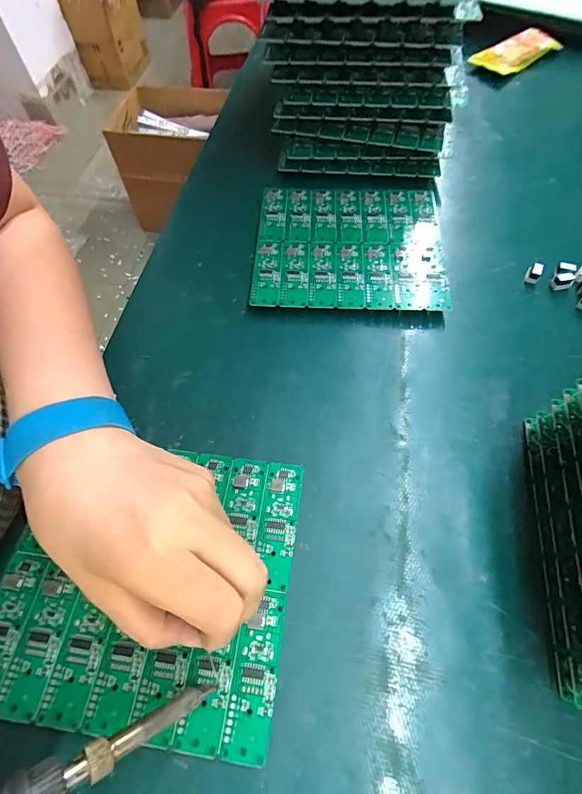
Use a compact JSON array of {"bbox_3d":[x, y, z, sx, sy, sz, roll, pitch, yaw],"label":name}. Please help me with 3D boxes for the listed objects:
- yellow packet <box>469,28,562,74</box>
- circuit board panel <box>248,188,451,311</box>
[{"bbox_3d":[0.281,-0.429,0.495,0.130,0.019,0.033,-28,63,-13],"label":"yellow packet"},{"bbox_3d":[0.047,-0.123,0.332,0.147,0.018,0.130,3,61,4],"label":"circuit board panel"}]

